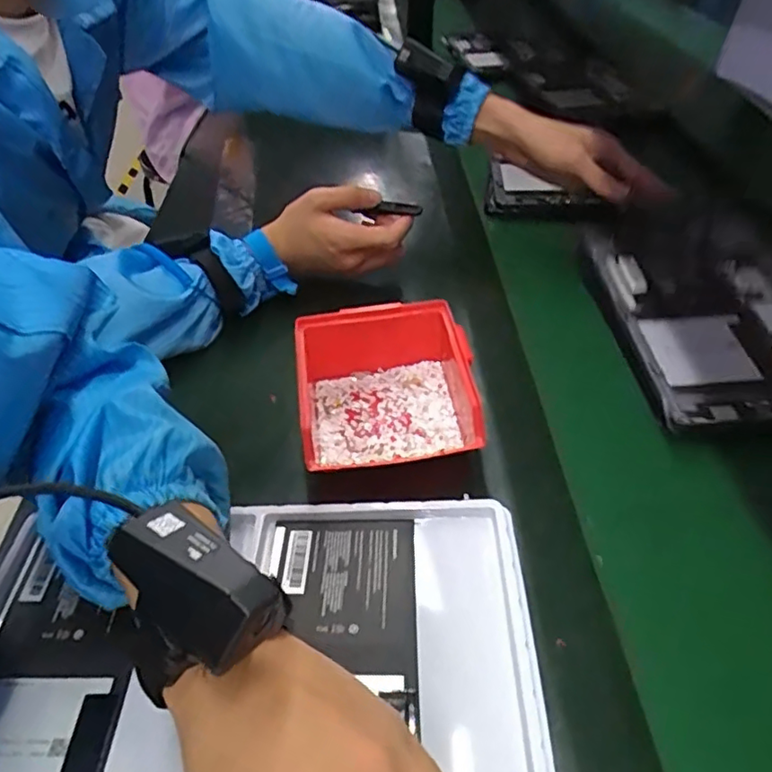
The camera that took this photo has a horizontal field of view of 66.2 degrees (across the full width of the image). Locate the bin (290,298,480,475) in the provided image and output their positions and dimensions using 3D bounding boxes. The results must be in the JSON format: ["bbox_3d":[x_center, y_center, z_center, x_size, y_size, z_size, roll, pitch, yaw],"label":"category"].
[{"bbox_3d":[0.000,0.004,0.442,0.121,0.064,0.126,-5,44,-1],"label":"bin"}]

